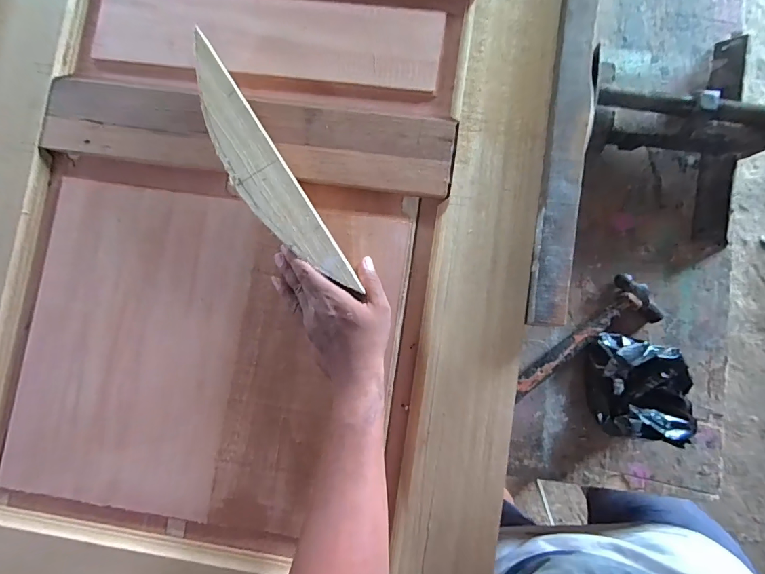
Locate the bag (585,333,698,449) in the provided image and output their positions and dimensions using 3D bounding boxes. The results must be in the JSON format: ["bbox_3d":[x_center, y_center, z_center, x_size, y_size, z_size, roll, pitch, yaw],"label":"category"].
[{"bbox_3d":[0.311,0.120,0.494,0.091,0.111,0.112,-1,83,-1],"label":"bag"}]

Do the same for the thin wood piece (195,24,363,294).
[{"bbox_3d":[-0.143,-0.132,0.464,0.061,0.016,0.334,-33,88,0],"label":"thin wood piece"}]

